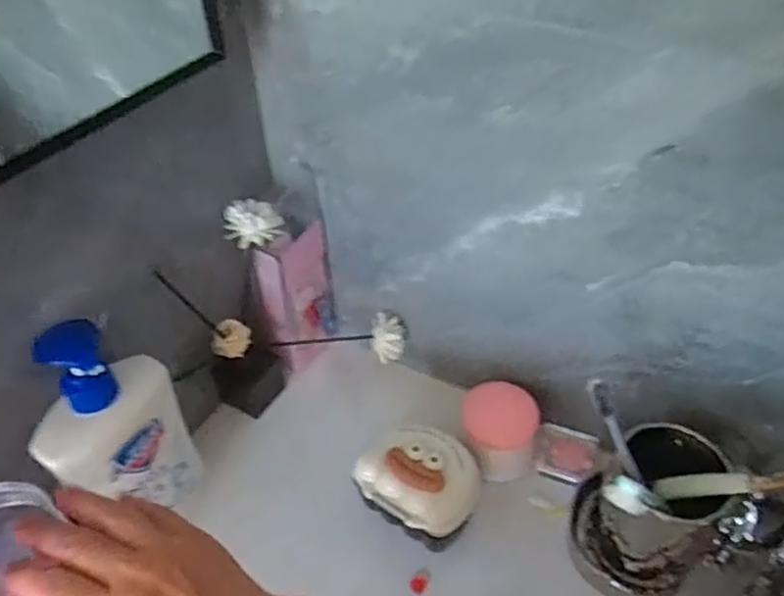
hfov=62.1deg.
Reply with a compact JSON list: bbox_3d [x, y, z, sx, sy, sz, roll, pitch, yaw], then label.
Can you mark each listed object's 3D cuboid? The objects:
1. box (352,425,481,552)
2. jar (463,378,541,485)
[{"bbox_3d":[0.020,0.142,0.480,0.082,0.061,0.071,27,51,27],"label":"box"},{"bbox_3d":[0.088,0.103,0.512,0.058,0.043,0.060,-16,45,-14],"label":"jar"}]

